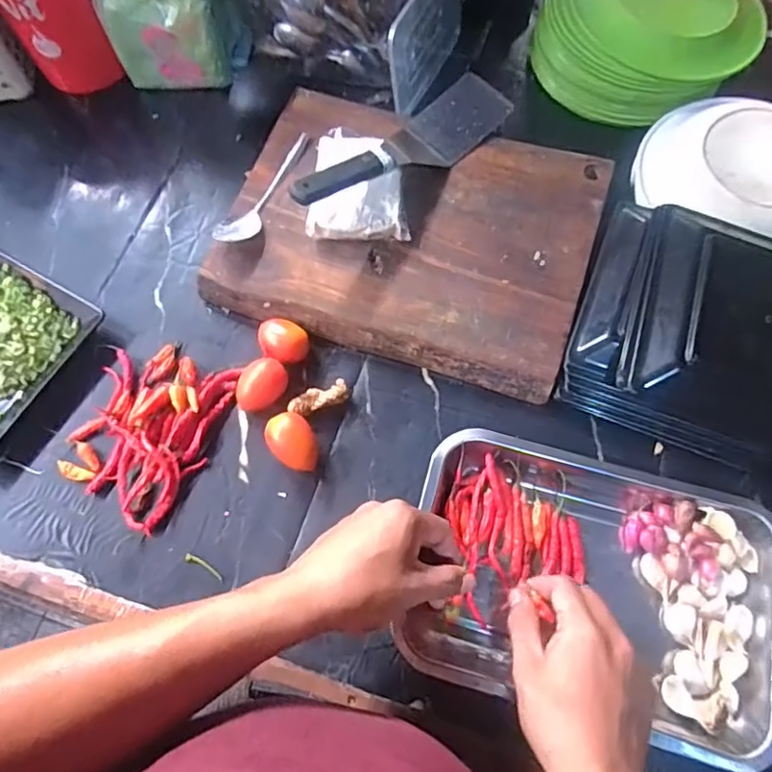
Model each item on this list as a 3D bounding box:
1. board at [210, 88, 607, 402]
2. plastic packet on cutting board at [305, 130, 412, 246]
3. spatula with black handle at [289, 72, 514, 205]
[{"bbox_3d":[0.023,-0.162,0.607,0.367,0.046,0.280,17,71,7],"label":"board"},{"bbox_3d":[-0.026,-0.206,0.589,0.099,0.035,0.115,4,70,3],"label":"plastic packet on cutting board"},{"bbox_3d":[0.026,-0.255,0.596,0.077,0.060,0.265,43,76,15],"label":"spatula with black handle"}]

